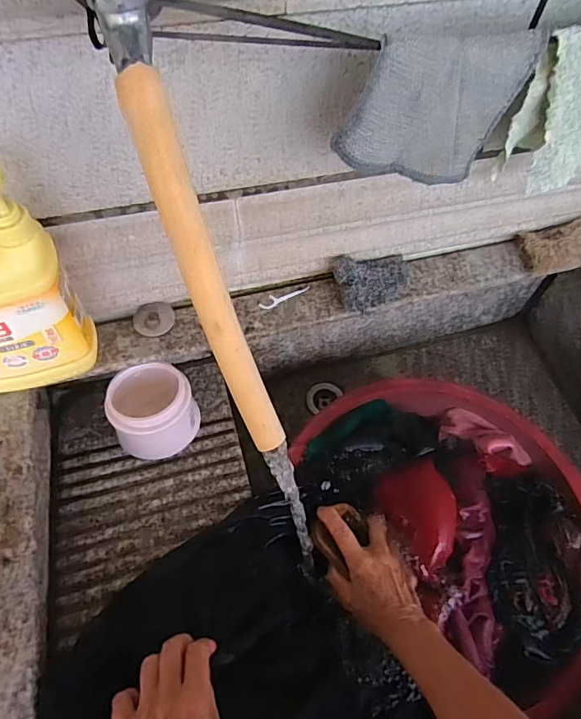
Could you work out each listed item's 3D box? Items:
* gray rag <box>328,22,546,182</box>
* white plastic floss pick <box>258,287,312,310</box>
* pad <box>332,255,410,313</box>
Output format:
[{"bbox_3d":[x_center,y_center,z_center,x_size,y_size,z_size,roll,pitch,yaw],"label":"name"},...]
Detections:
[{"bbox_3d":[0.110,-0.188,0.372,0.149,0.108,0.017,-11,62,-9],"label":"gray rag"},{"bbox_3d":[-0.007,-0.079,0.591,0.067,0.004,0.016,-28,66,-17],"label":"white plastic floss pick"},{"bbox_3d":[0.102,-0.098,0.586,0.094,0.022,0.063,-13,102,-20],"label":"pad"}]

